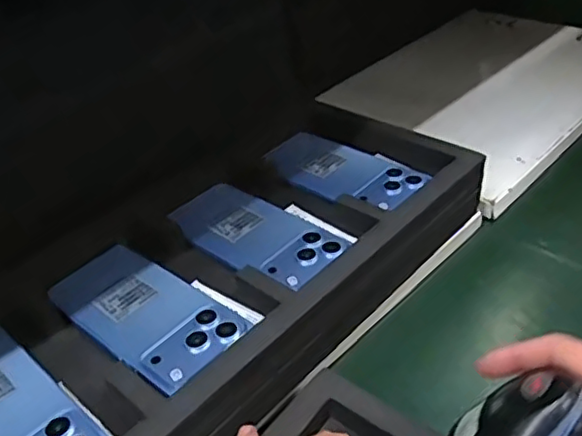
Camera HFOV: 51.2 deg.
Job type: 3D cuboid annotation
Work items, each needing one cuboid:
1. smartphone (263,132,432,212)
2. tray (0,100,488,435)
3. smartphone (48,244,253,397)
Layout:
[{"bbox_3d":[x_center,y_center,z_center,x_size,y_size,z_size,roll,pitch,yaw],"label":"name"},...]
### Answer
[{"bbox_3d":[0.047,-0.044,0.557,0.140,0.010,0.072,26,47,35],"label":"smartphone"},{"bbox_3d":[-0.058,0.047,0.471,0.227,0.061,0.483,28,49,36],"label":"tray"},{"bbox_3d":[-0.105,0.064,0.435,0.147,0.008,0.078,26,48,35],"label":"smartphone"}]

